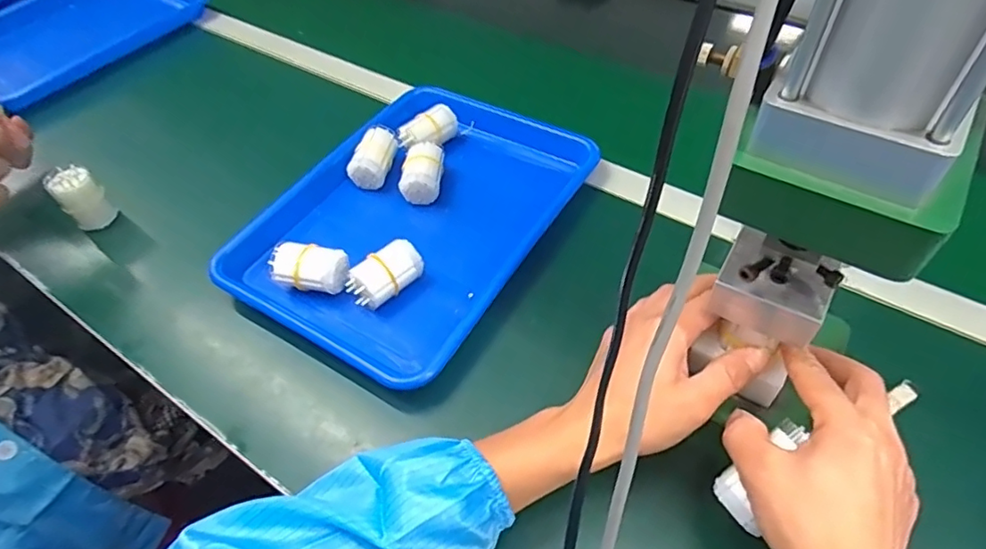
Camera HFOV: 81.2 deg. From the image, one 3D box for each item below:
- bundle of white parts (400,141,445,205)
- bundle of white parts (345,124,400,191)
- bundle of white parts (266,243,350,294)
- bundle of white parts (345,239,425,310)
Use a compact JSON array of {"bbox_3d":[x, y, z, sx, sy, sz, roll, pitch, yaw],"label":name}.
[{"bbox_3d":[-0.071,-0.104,0.583,0.037,0.028,0.064,0,51,2],"label":"bundle of white parts"},{"bbox_3d":[-0.123,-0.123,0.604,0.038,0.035,0.059,11,52,12],"label":"bundle of white parts"},{"bbox_3d":[-0.160,-0.005,0.503,0.065,0.034,0.030,3,51,5],"label":"bundle of white parts"},{"bbox_3d":[-0.094,-0.002,0.499,0.062,0.031,0.034,-37,58,-24],"label":"bundle of white parts"}]

